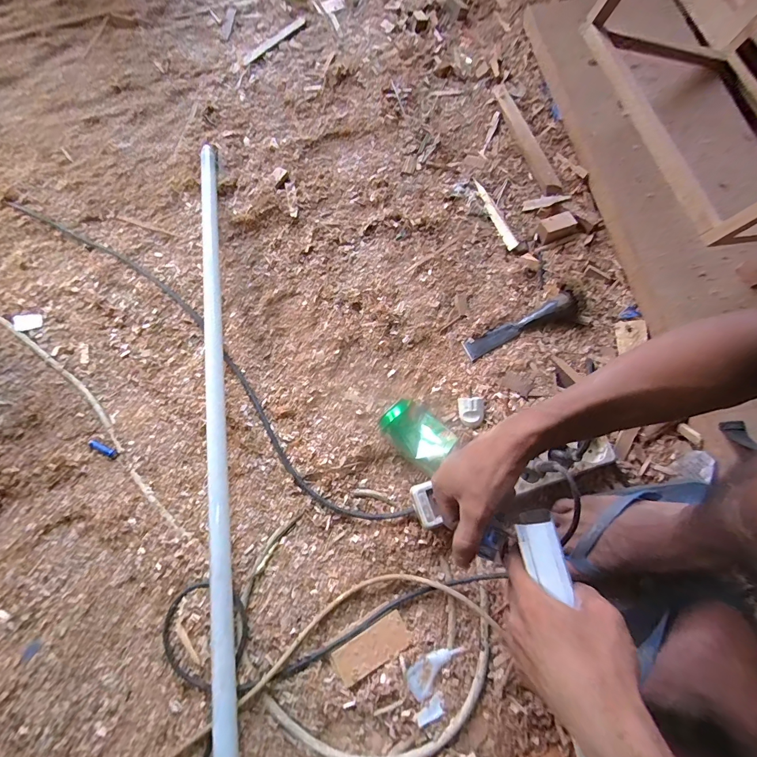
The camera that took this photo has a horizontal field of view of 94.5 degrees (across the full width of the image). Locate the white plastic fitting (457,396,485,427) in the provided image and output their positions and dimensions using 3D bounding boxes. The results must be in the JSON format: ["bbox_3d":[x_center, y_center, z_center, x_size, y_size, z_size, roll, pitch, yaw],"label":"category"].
[{"bbox_3d":[0.134,0.046,0.502,0.032,0.025,0.042,-10,74,0],"label":"white plastic fitting"}]

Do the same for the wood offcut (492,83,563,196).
[{"bbox_3d":[0.272,-0.450,0.655,0.035,0.015,0.281,-15,74,-1],"label":"wood offcut"}]

